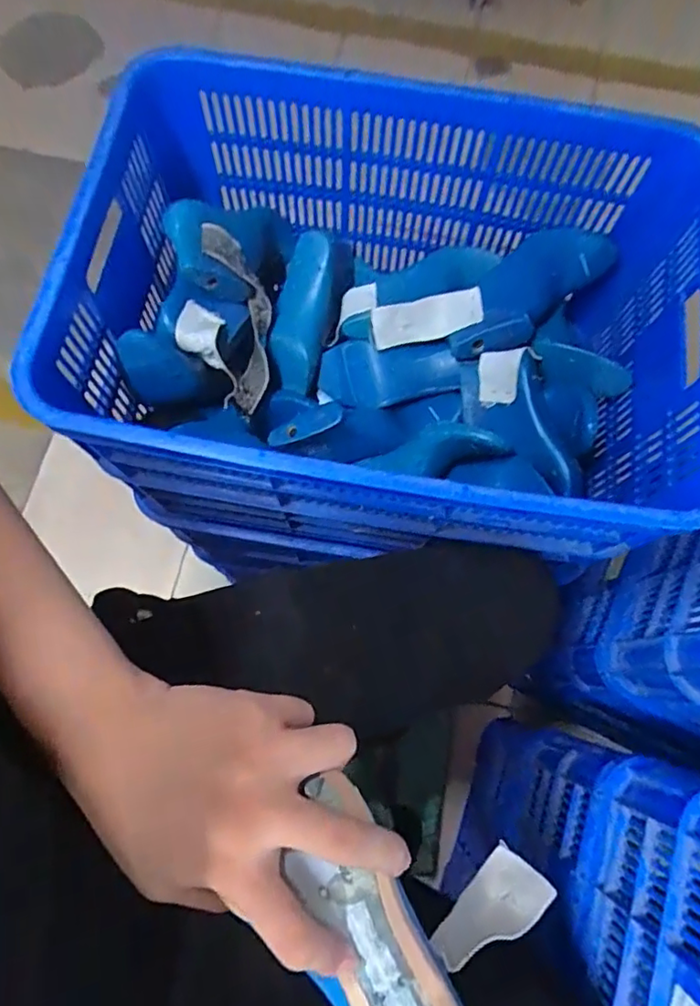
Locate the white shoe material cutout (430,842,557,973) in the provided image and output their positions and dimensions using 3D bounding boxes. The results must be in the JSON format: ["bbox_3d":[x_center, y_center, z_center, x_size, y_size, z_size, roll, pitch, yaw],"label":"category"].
[{"bbox_3d":[0.092,0.266,0.371,0.080,0.049,0.004,-34,112,-29],"label":"white shoe material cutout"}]

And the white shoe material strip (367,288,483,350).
[{"bbox_3d":[0.092,-0.219,0.682,0.131,0.014,0.048,-10,119,2],"label":"white shoe material strip"}]

